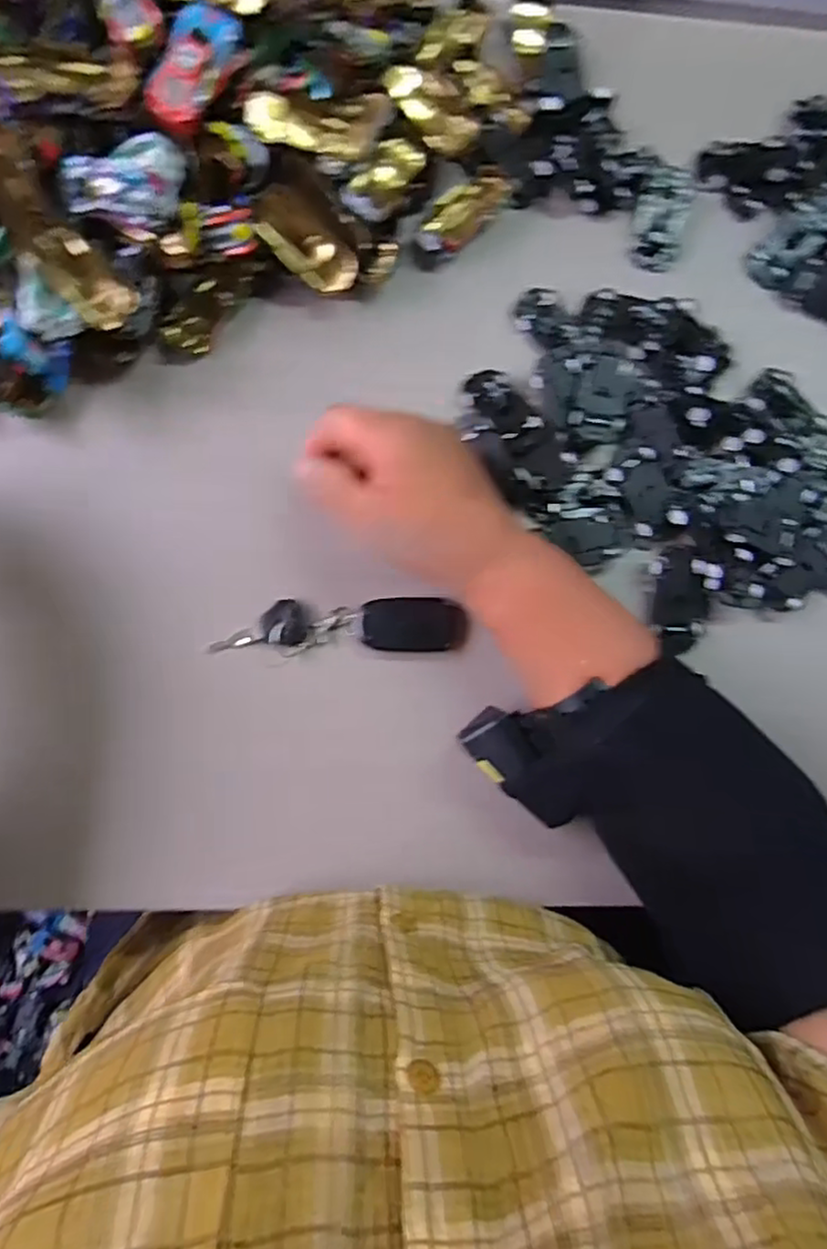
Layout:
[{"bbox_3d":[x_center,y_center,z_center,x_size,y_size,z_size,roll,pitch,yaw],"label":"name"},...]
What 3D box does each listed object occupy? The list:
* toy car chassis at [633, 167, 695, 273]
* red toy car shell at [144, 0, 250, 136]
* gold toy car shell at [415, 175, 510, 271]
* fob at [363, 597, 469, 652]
[{"bbox_3d":[0.168,-0.275,0.457,0.035,0.014,0.069,6,82,-5],"label":"toy car chassis"},{"bbox_3d":[-0.116,-0.294,0.362,0.033,0.019,0.062,19,81,-3],"label":"red toy car shell"},{"bbox_3d":[0.029,-0.265,0.442,0.031,0.021,0.074,38,81,0],"label":"gold toy car shell"},{"bbox_3d":[0.001,0.000,0.405,0.062,0.015,0.030,0,82,-6],"label":"fob"}]

